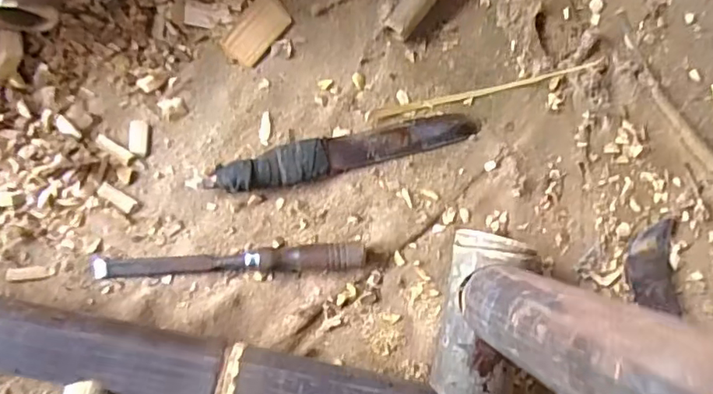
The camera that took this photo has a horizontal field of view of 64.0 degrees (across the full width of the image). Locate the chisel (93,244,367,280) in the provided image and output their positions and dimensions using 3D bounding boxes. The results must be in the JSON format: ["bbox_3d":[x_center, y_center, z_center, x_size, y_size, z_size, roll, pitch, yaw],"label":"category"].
[{"bbox_3d":[-0.115,0.059,0.529,0.247,0.023,0.024,-1,88,-7],"label":"chisel"}]

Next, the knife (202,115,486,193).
[{"bbox_3d":[-0.007,-0.044,0.547,0.261,0.024,0.036,-13,89,-7],"label":"knife"}]

